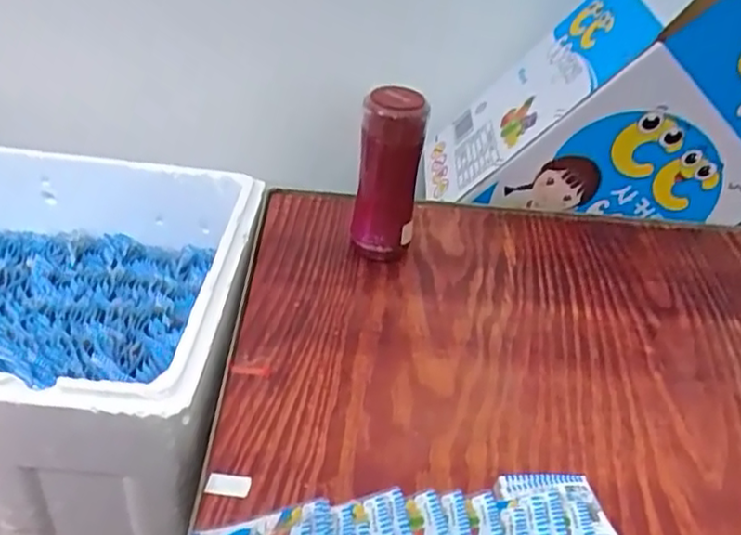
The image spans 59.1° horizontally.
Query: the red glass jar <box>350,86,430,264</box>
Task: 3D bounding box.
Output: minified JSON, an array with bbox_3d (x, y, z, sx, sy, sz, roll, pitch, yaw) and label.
[{"bbox_3d":[0.019,-0.103,0.726,0.066,0.194,0.069,7,36,0],"label":"red glass jar"}]

